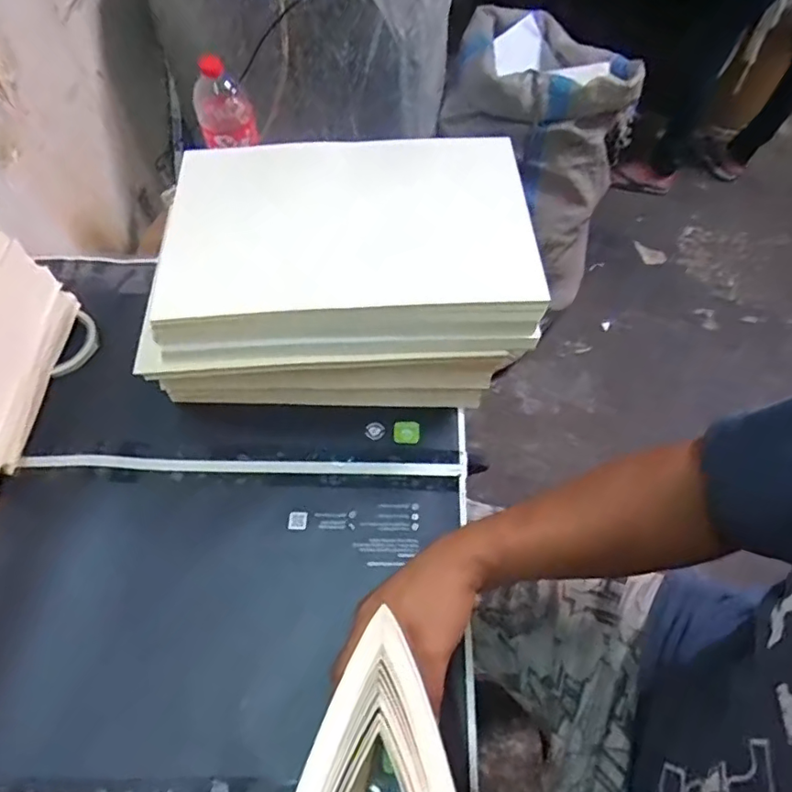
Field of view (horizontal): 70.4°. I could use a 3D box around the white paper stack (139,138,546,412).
[{"bbox_3d":[-0.054,-0.114,0.568,0.345,0.169,0.225,-2,59,-1],"label":"white paper stack"}]

